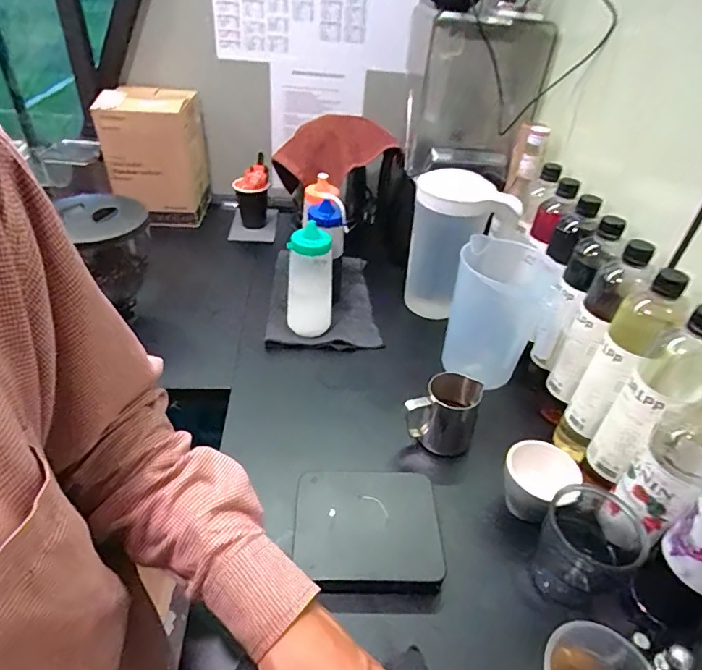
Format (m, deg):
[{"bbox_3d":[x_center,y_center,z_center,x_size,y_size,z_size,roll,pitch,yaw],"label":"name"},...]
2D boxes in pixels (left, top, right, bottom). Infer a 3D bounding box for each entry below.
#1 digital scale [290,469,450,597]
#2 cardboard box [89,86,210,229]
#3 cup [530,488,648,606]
[{"bbox_3d":[0.017,0.218,0.538,0.158,0.031,0.133,4,38,-2],"label":"digital scale"},{"bbox_3d":[-0.415,-0.385,1.038,0.166,0.252,0.159,4,38,-2],"label":"cardboard box"},{"bbox_3d":[0.252,0.220,0.508,0.100,0.104,0.078,-9,40,-18],"label":"cup"}]

